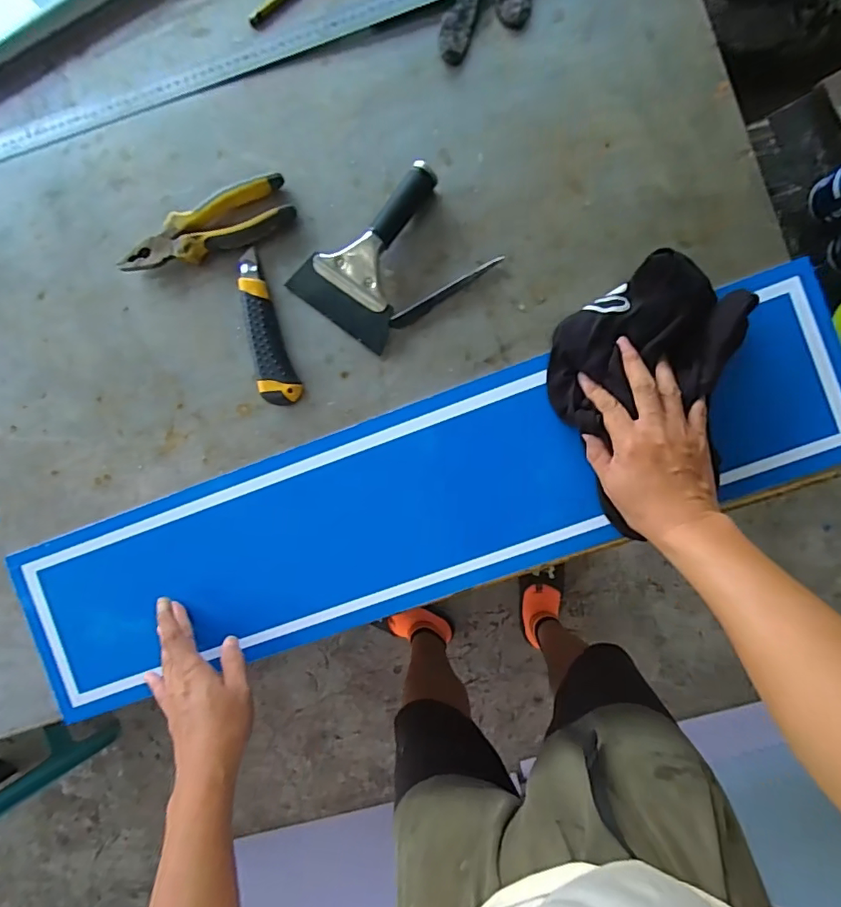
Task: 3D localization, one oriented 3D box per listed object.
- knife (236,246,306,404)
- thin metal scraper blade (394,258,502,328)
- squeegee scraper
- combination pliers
[{"bbox_3d":[-0.168,-0.130,0.548,0.040,0.018,0.163,-19,91,5],"label":"knife"},{"bbox_3d":[0.027,-0.168,0.539,0.131,0.008,0.013,-32,90,5],"label":"thin metal scraper blade"},{"bbox_3d":[-0.042,-0.209,0.530,0.115,0.035,0.174,37,94,2],"label":"squeegee scraper"},{"bbox_3d":[-0.226,-0.233,0.549,0.189,0.030,0.052,-20,90,5],"label":"combination pliers"}]

